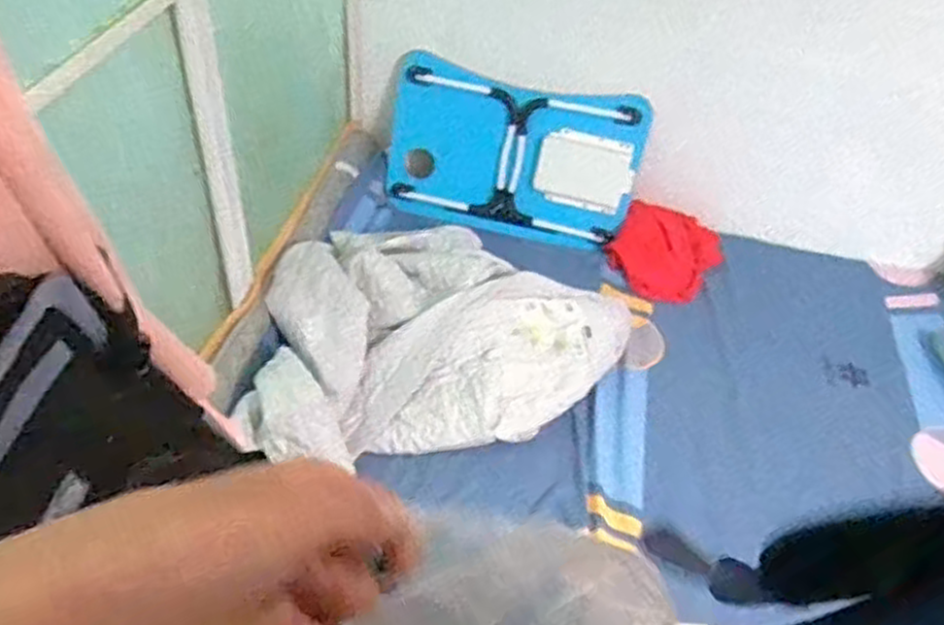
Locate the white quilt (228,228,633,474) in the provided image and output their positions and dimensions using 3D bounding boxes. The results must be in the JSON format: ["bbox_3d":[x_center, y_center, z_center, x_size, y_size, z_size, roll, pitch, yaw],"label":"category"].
[{"bbox_3d":[-0.074,0.006,1.522,0.840,0.198,0.542,-15,47,-21],"label":"white quilt"}]

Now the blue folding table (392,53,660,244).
[{"bbox_3d":[0.097,-0.376,1.846,0.597,0.375,0.054,12,25,3],"label":"blue folding table"}]

